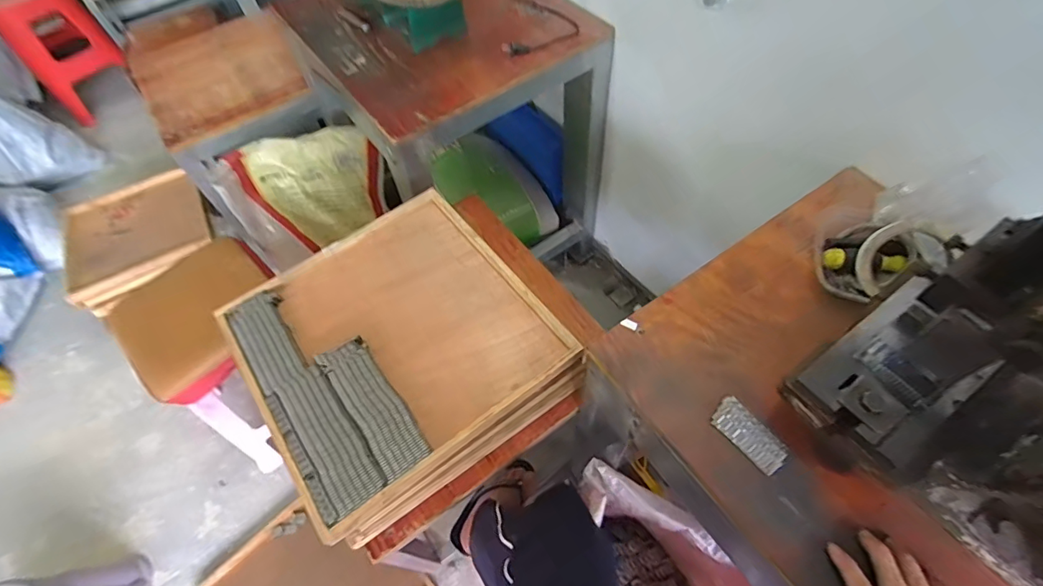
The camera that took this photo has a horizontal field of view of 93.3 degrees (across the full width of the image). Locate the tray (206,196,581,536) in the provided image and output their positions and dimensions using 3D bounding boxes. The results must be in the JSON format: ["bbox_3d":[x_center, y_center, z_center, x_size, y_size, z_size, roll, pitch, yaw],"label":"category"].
[{"bbox_3d":[-0.192,0.058,0.730,0.395,0.030,0.406,-35,62,-16],"label":"tray"}]

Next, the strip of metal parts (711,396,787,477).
[{"bbox_3d":[0.247,0.150,0.529,0.041,0.009,0.081,-36,62,-17],"label":"strip of metal parts"}]

